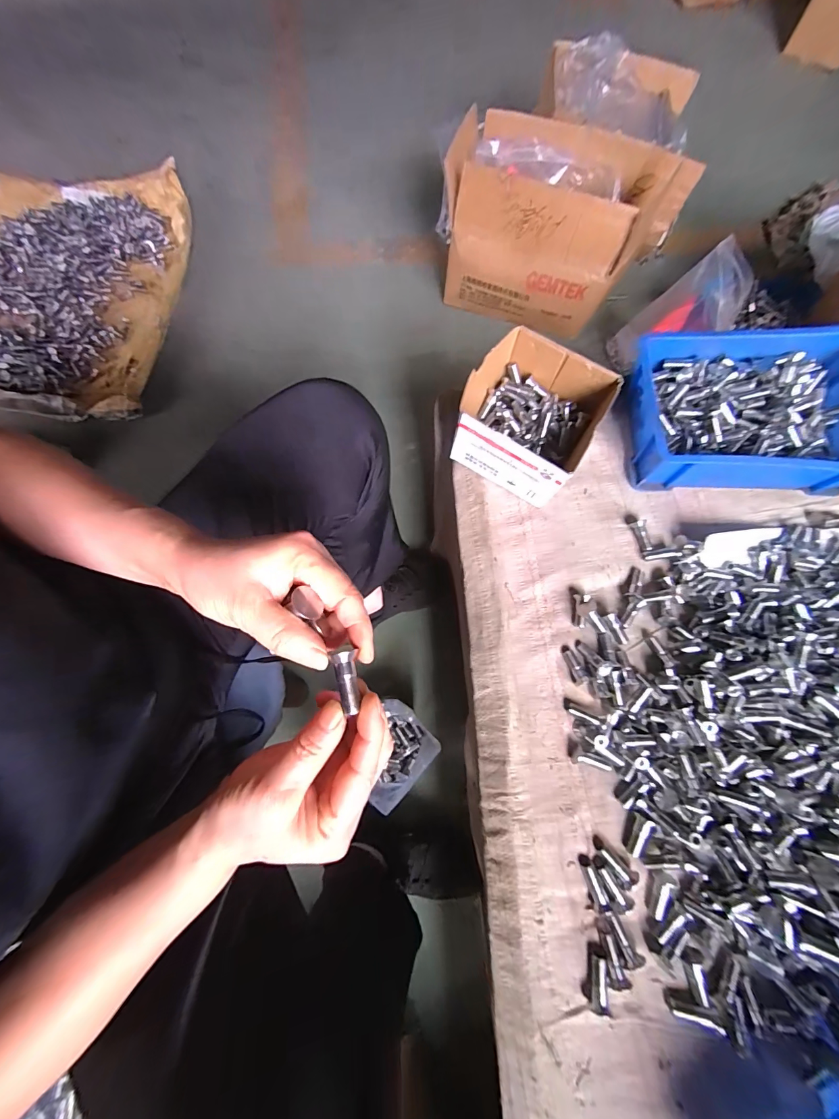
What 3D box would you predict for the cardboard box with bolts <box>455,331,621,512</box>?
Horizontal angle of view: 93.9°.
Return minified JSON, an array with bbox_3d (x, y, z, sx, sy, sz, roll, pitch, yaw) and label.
[{"bbox_3d":[0.125,-0.162,0.455,0.135,0.085,0.145,32,74,9],"label":"cardboard box with bolts"}]

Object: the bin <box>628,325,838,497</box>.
[{"bbox_3d":[0.383,-0.167,0.457,0.250,0.091,0.169,5,72,0],"label":"bin"}]

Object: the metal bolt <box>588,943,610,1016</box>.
[{"bbox_3d":[0.149,0.349,0.326,0.013,0.012,0.042,11,56,2],"label":"metal bolt"}]

